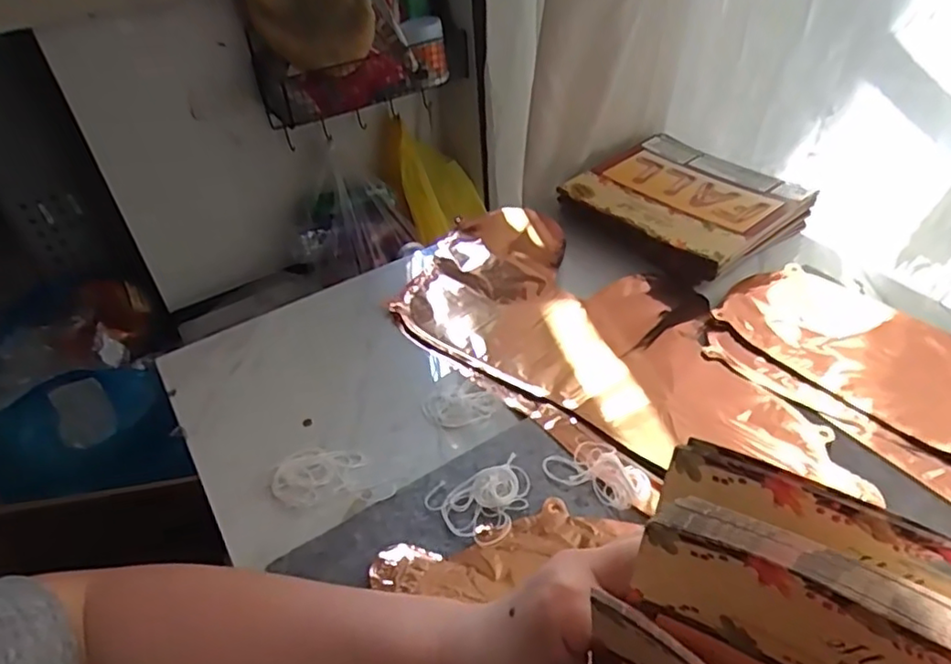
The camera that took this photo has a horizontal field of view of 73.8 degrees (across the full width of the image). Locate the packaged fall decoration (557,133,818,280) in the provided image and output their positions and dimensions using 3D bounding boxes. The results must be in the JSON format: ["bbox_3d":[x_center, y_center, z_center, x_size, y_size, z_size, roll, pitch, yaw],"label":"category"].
[{"bbox_3d":[0.214,-0.135,0.661,0.192,0.038,0.200,-33,47,-27],"label":"packaged fall decoration"}]

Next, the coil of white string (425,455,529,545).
[{"bbox_3d":[0.006,0.113,0.418,0.069,0.016,0.056,-16,42,-10],"label":"coil of white string"}]

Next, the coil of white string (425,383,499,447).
[{"bbox_3d":[-0.011,0.059,0.497,0.053,0.004,0.048,-28,45,-23],"label":"coil of white string"}]

